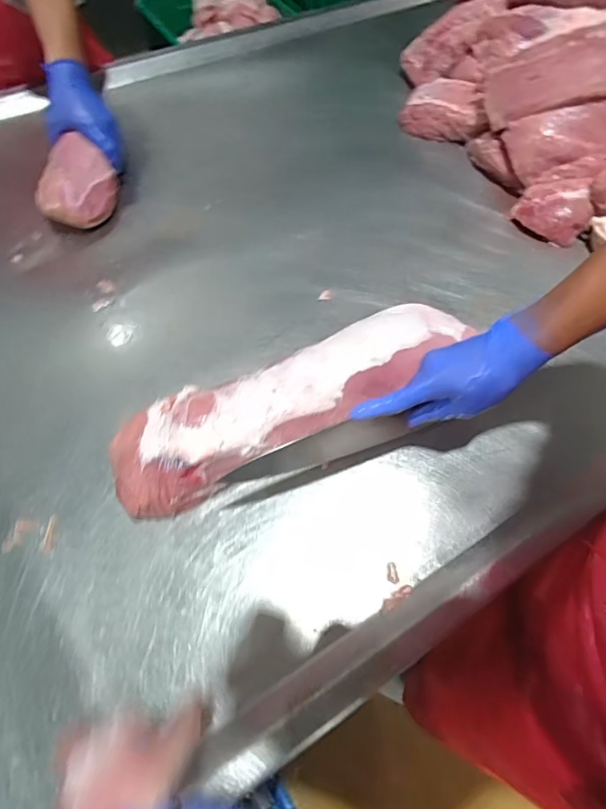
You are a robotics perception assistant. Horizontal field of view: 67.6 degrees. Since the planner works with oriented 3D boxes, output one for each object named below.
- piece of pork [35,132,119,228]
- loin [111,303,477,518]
[{"bbox_3d":[-0.349,-0.336,0.708,0.096,0.069,0.121,7,61,1],"label":"piece of pork"},{"bbox_3d":[0.003,-0.012,0.542,0.463,0.072,0.121,-26,64,-14],"label":"loin"}]

